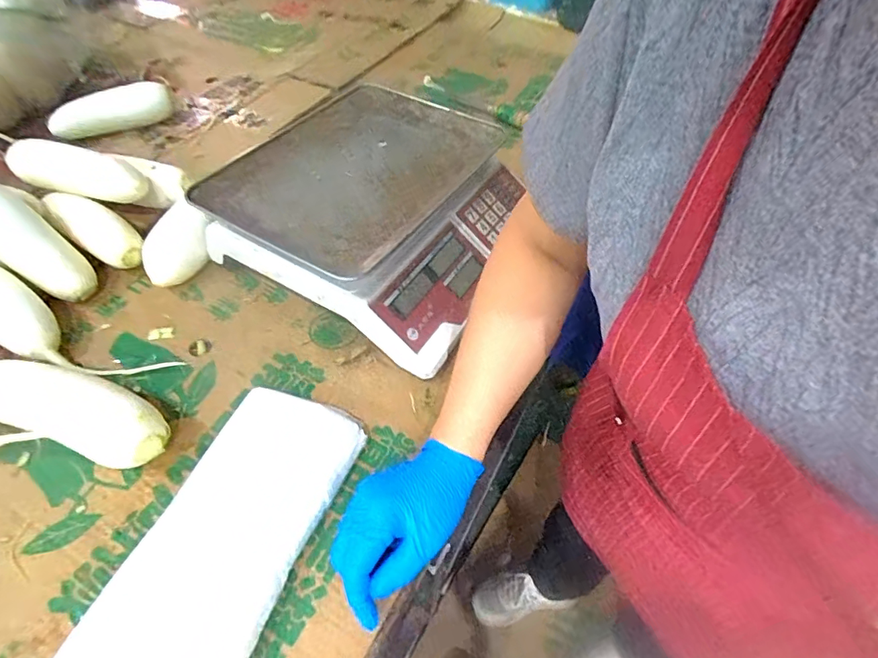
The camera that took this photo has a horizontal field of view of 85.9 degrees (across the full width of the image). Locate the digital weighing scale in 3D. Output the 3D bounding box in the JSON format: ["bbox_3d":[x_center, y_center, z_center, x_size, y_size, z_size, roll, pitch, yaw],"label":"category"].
[{"bbox_3d":[-0.069,-0.148,0.584,0.306,0.107,0.319,24,55,15],"label":"digital weighing scale"}]

